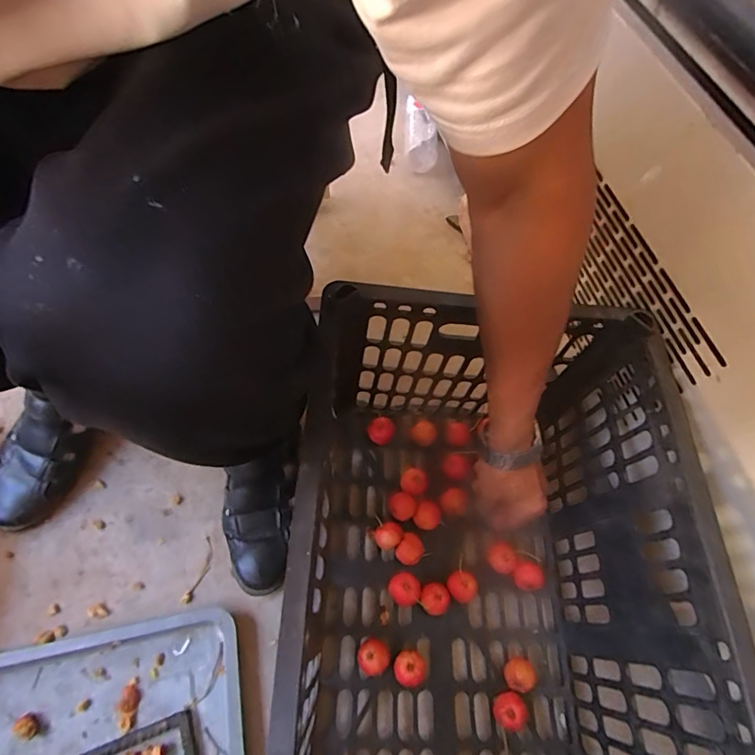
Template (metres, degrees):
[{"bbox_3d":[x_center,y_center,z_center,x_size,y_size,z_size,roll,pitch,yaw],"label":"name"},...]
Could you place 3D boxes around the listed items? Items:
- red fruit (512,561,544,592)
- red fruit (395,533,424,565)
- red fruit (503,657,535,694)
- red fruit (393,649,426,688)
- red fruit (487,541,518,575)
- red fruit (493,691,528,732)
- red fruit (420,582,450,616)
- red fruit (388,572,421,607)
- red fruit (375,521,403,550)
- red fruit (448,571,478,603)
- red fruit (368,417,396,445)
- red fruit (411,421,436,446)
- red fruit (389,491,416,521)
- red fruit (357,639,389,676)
[{"bbox_3d":[0.178,0.240,0.554,0.032,0.028,0.031,2,60,-3],"label":"red fruit"},{"bbox_3d":[0.039,0.211,0.563,0.031,0.030,0.032,2,60,-3],"label":"red fruit"},{"bbox_3d":[0.153,0.326,0.507,0.029,0.029,0.032,17,61,5],"label":"red fruit"},{"bbox_3d":[0.034,0.317,0.504,0.032,0.038,0.035,3,64,-6],"label":"red fruit"},{"bbox_3d":[0.151,0.221,0.565,0.030,0.026,0.036,-26,66,-18],"label":"red fruit"},{"bbox_3d":[0.140,0.356,0.494,0.031,0.032,0.032,3,64,-6],"label":"red fruit"},{"bbox_3d":[0.065,0.260,0.540,0.033,0.035,0.033,3,64,-6],"label":"red fruit"},{"bbox_3d":[0.031,0.249,0.541,0.033,0.034,0.035,3,64,-6],"label":"red fruit"},{"bbox_3d":[0.013,0.197,0.569,0.032,0.030,0.029,-18,63,-14],"label":"red fruit"},{"bbox_3d":[0.098,0.249,0.546,0.032,0.033,0.031,3,64,-6],"label":"red fruit"},{"bbox_3d":[0.005,0.074,0.619,0.035,0.027,0.035,3,64,-6],"label":"red fruit"},{"bbox_3d":[0.062,0.074,0.619,0.033,0.028,0.025,28,62,11],"label":"red fruit"},{"bbox_3d":[0.030,0.165,0.581,0.032,0.033,0.033,3,64,-6],"label":"red fruit"},{"bbox_3d":[-0.005,0.305,0.505,0.032,0.033,0.032,3,64,-6],"label":"red fruit"}]

